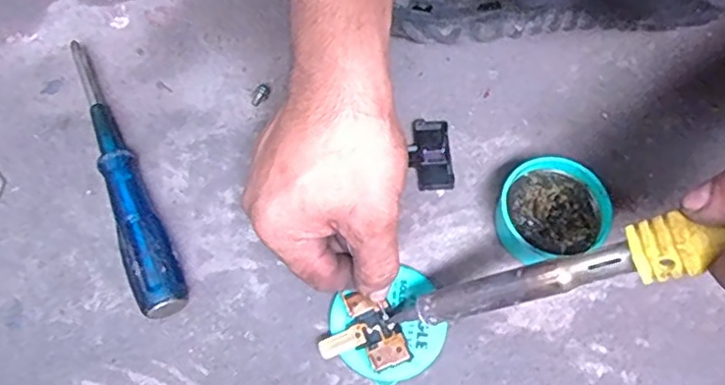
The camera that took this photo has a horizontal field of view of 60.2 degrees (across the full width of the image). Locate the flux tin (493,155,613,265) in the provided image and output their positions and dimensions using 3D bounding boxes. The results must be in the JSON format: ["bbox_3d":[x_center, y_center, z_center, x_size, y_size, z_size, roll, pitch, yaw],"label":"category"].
[{"bbox_3d":[0.106,0.011,0.362,0.061,0.028,0.057,0,68,1],"label":"flux tin"}]

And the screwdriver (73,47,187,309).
[{"bbox_3d":[-0.145,-0.015,0.379,0.026,0.029,0.190,-23,69,-9],"label":"screwdriver"}]

